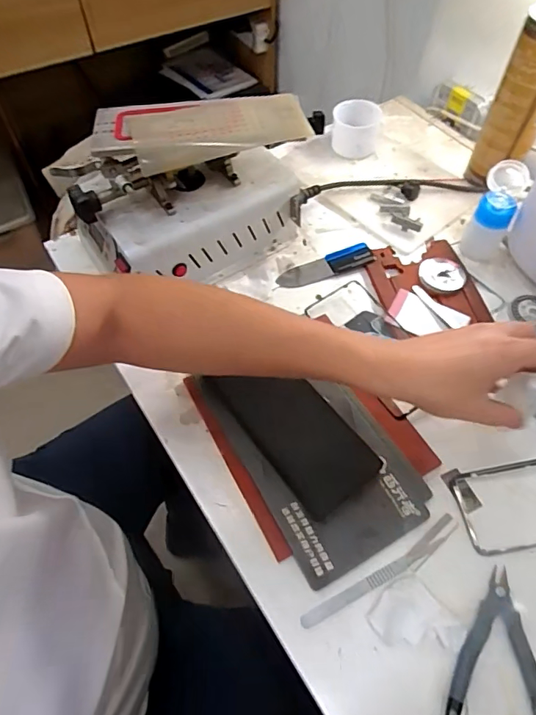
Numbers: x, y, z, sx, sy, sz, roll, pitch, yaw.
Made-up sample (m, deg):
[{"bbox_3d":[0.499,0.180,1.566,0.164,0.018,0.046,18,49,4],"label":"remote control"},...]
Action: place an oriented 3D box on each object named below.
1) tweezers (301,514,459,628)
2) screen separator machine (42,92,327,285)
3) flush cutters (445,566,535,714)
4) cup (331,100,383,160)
[{"bbox_3d":[0.095,0.176,0.383,0.151,0.005,0.019,-27,61,-16],"label":"tweezers"},{"bbox_3d":[-0.081,-0.173,0.516,0.270,0.155,0.123,-21,59,-13],"label":"screen separator machine"},{"bbox_3d":[0.176,0.220,0.346,0.075,0.009,0.113,17,58,11],"label":"flush cutters"},{"bbox_3d":[0.125,-0.323,0.667,0.063,0.053,0.061,13,58,9],"label":"cup"}]

